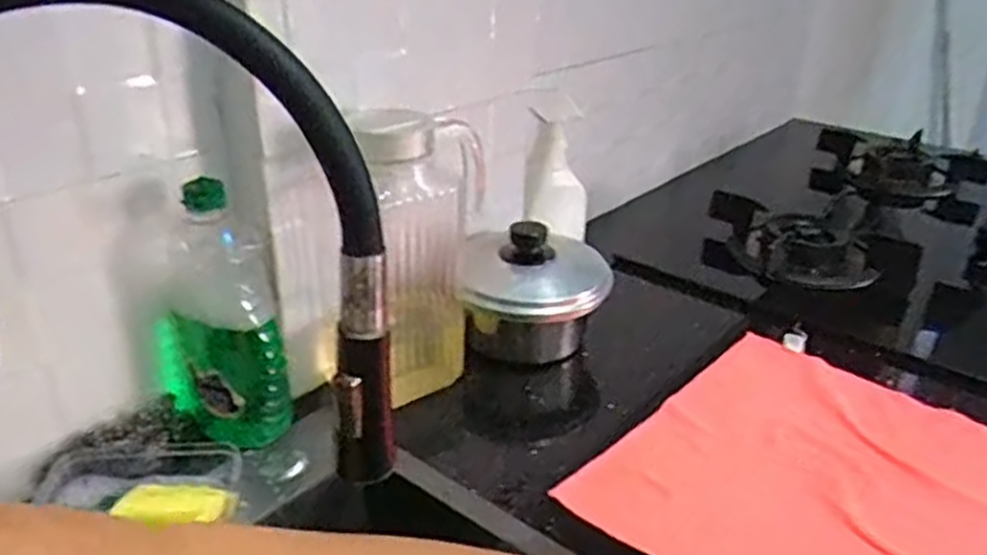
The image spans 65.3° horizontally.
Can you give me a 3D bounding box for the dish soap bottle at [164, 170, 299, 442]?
[{"bbox_3d":[-0.216,0.030,0.621,0.086,0.214,0.070,-9,28,-21],"label":"dish soap bottle"}]

